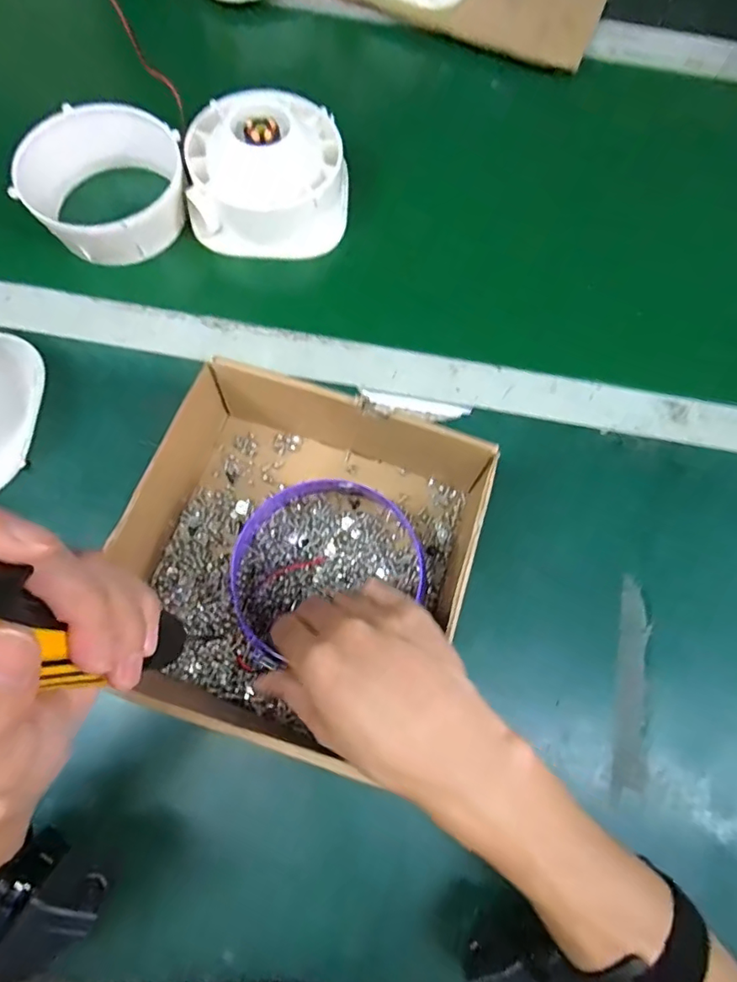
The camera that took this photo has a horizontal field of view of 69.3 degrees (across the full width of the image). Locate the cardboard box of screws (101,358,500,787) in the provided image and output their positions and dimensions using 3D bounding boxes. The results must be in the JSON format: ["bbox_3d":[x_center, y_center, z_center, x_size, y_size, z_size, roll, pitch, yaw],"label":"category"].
[{"bbox_3d":[-0.043,0.040,0.343,0.199,0.069,0.214,19,74,4],"label":"cardboard box of screws"}]

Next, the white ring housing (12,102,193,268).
[{"bbox_3d":[-0.215,-0.257,0.443,0.132,0.043,0.126,-40,78,-12],"label":"white ring housing"}]

